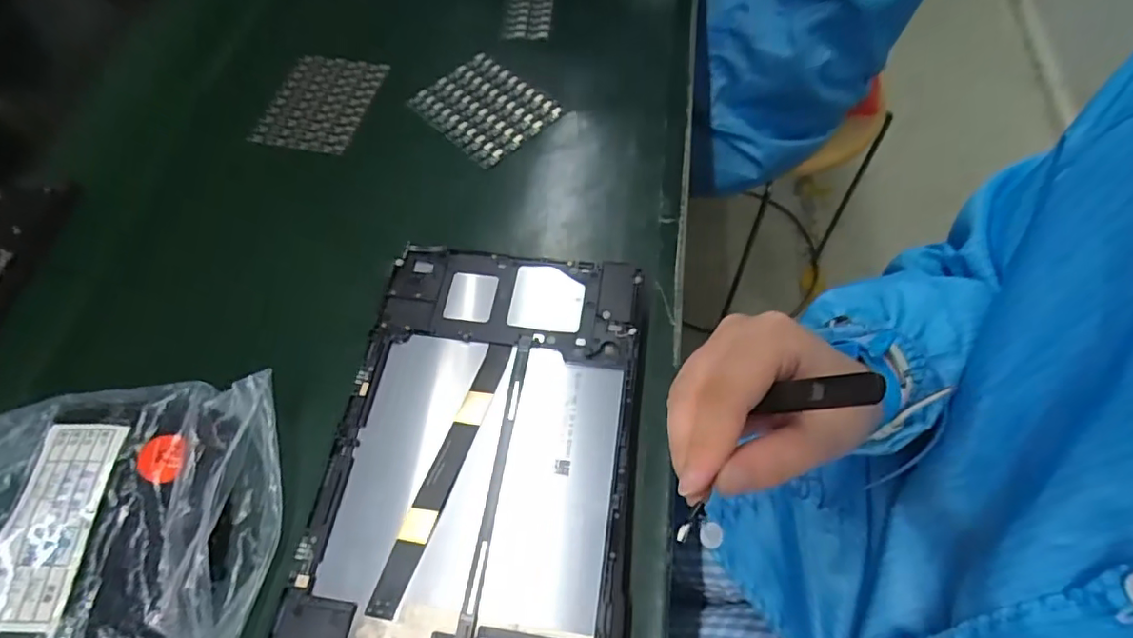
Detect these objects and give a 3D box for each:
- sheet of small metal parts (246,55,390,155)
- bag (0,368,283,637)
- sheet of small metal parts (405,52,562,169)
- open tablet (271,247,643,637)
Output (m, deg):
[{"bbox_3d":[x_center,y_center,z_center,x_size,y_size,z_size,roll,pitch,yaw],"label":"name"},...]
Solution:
[{"bbox_3d":[-0.192,-0.171,0.440,0.079,0.005,0.093,12,67,8],"label":"sheet of small metal parts"},{"bbox_3d":[-0.229,0.096,0.280,0.166,0.044,0.141,0,62,5],"label":"bag"},{"bbox_3d":[-0.063,-0.165,0.434,0.077,0.010,0.097,-42,66,-16],"label":"sheet of small metal parts"},{"bbox_3d":[-0.043,0.069,0.282,0.149,0.007,0.235,5,63,5],"label":"open tablet"}]

